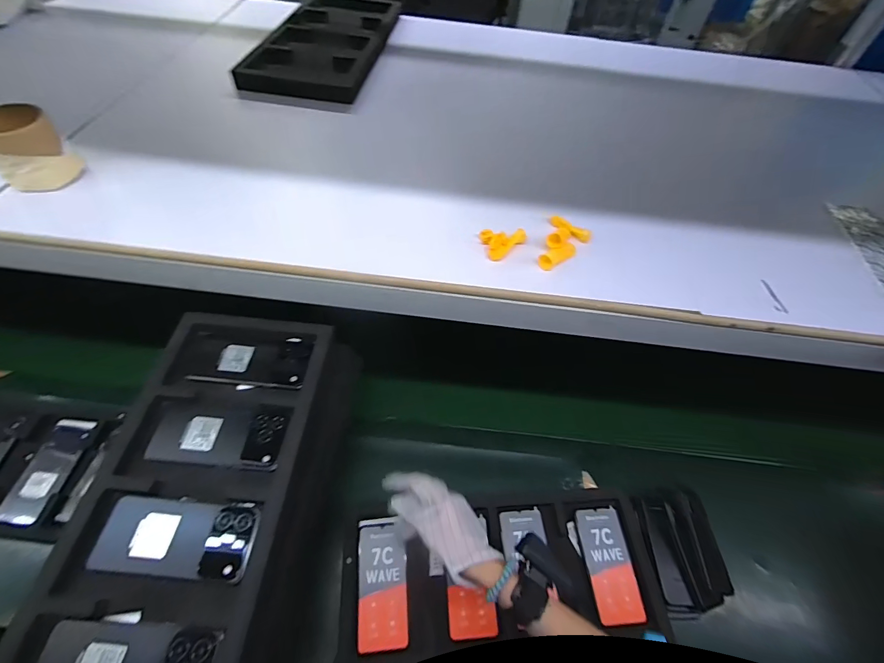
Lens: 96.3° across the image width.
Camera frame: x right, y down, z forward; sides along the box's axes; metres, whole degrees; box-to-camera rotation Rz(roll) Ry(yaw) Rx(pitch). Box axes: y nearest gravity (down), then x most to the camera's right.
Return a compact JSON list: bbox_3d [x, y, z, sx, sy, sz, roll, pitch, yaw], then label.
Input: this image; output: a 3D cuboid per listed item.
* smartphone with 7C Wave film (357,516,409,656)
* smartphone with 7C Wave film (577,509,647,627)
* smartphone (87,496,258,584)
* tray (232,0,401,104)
[{"bbox_3d":[-0.091,0.379,0.605,0.072,0.013,0.172,-3,55,-7],"label":"smartphone with 7C Wave film"},{"bbox_3d":[0.271,0.376,0.642,0.072,0.011,0.161,-1,54,-6],"label":"smartphone with 7C Wave film"},{"bbox_3d":[-0.283,0.221,0.427,0.162,0.012,0.075,5,54,-2],"label":"smartphone"},{"bbox_3d":[-0.237,-0.622,0.843,0.231,0.033,0.511,7,54,0],"label":"tray"}]

